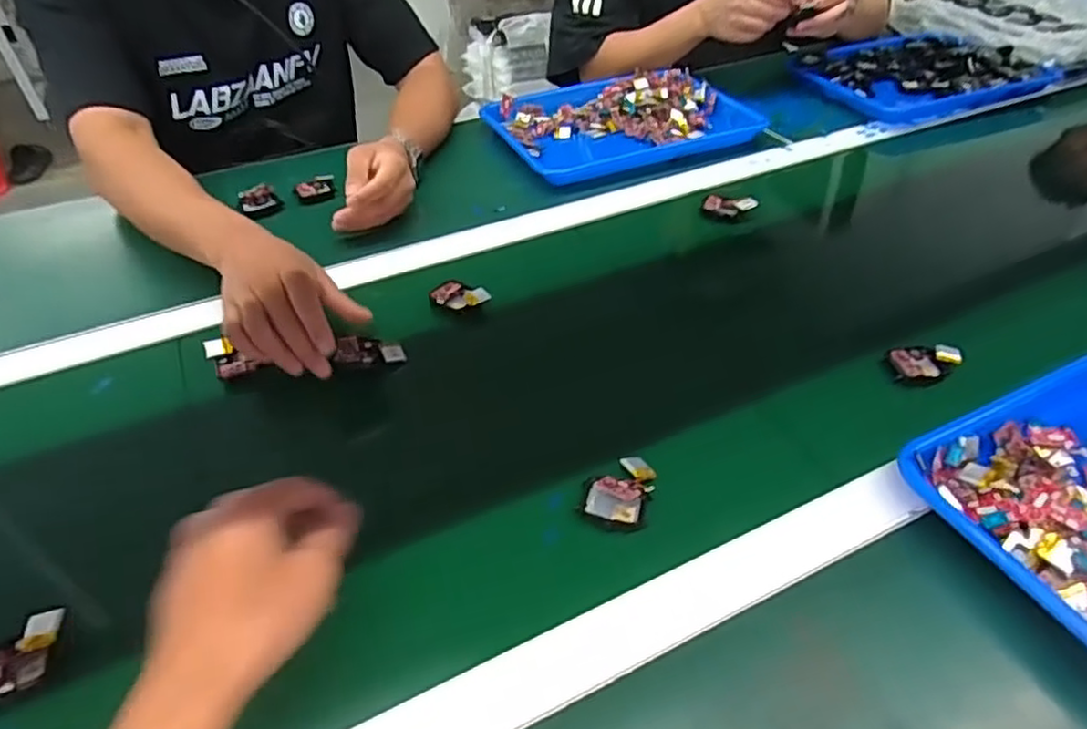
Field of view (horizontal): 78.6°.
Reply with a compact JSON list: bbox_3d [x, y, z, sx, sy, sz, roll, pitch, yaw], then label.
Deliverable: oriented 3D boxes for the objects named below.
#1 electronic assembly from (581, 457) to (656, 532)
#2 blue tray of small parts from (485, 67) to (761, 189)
[{"bbox_3d":[0.053,0.085,0.464,0.044,0.022,0.054,13,43,13],"label":"electronic assembly"},{"bbox_3d":[0.099,-0.332,0.902,0.329,0.047,0.238,-16,45,-19],"label":"blue tray of small parts"}]

